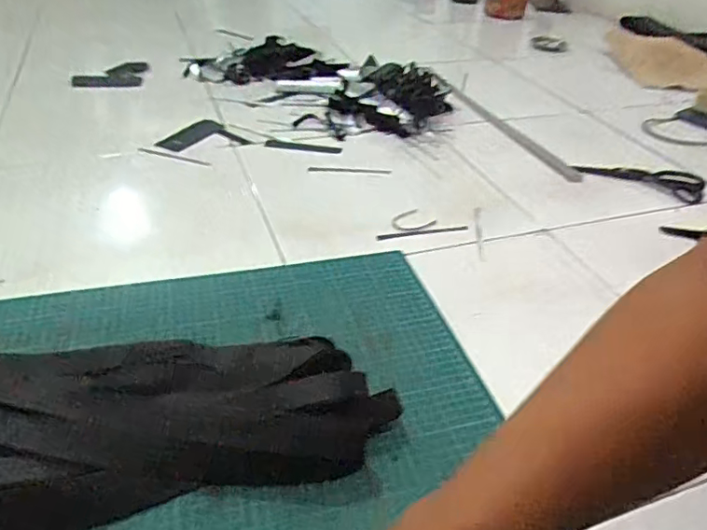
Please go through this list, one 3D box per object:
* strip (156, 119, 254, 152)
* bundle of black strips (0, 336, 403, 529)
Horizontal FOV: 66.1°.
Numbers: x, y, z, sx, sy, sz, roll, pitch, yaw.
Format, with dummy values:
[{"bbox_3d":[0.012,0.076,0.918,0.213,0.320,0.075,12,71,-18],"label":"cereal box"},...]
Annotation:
[{"bbox_3d":[-0.284,-0.238,0.993,0.156,0.013,0.108,-17,42,-26],"label":"strip"},{"bbox_3d":[-0.176,0.130,0.492,0.423,0.045,0.178,-6,38,-14],"label":"bundle of black strips"}]

